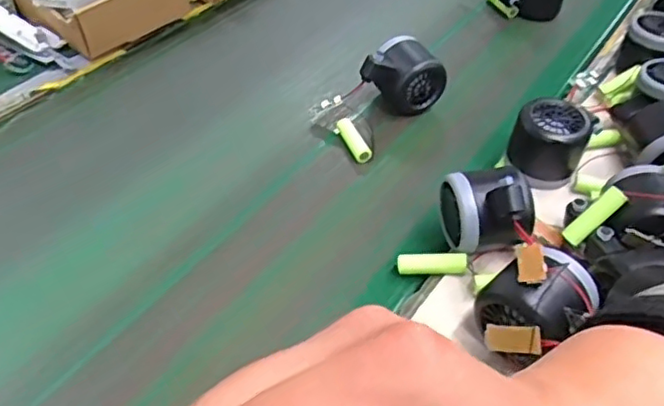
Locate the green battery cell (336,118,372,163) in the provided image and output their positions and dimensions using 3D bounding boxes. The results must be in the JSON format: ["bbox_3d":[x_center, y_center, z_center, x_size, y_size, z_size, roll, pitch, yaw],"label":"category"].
[{"bbox_3d":[0.020,-0.056,0.558,0.016,0.013,0.050,-16,47,-17],"label":"green battery cell"}]

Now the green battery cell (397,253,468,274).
[{"bbox_3d":[0.072,0.043,0.446,0.049,0.011,0.012,-3,43,14],"label":"green battery cell"}]

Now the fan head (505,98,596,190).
[{"bbox_3d":[0.176,-0.050,0.510,0.055,0.054,0.048,24,48,21],"label":"fan head"}]

